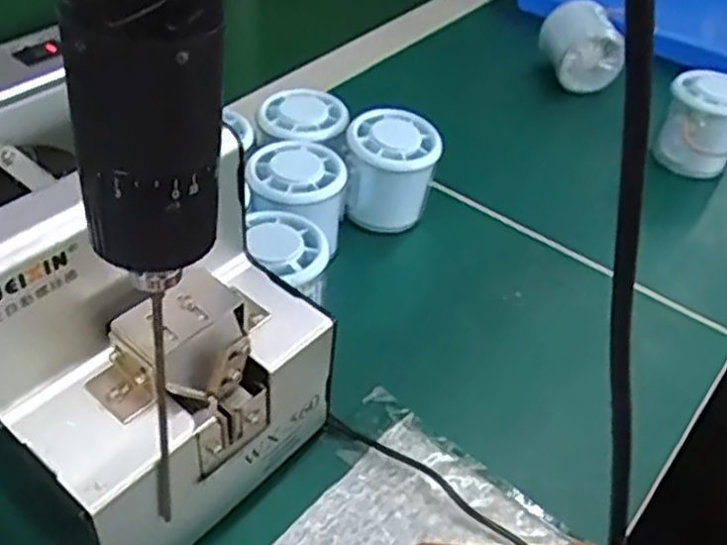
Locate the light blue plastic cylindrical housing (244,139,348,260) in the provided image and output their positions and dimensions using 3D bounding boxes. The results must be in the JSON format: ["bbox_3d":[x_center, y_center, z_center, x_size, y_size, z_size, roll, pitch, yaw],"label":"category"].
[{"bbox_3d":[-0.041,-0.039,0.445,0.058,0.053,0.060,3,42,-3],"label":"light blue plastic cylindrical housing"}]

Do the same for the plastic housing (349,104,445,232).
[{"bbox_3d":[0.017,-0.060,0.477,0.053,0.070,0.047,6,42,0],"label":"plastic housing"}]

